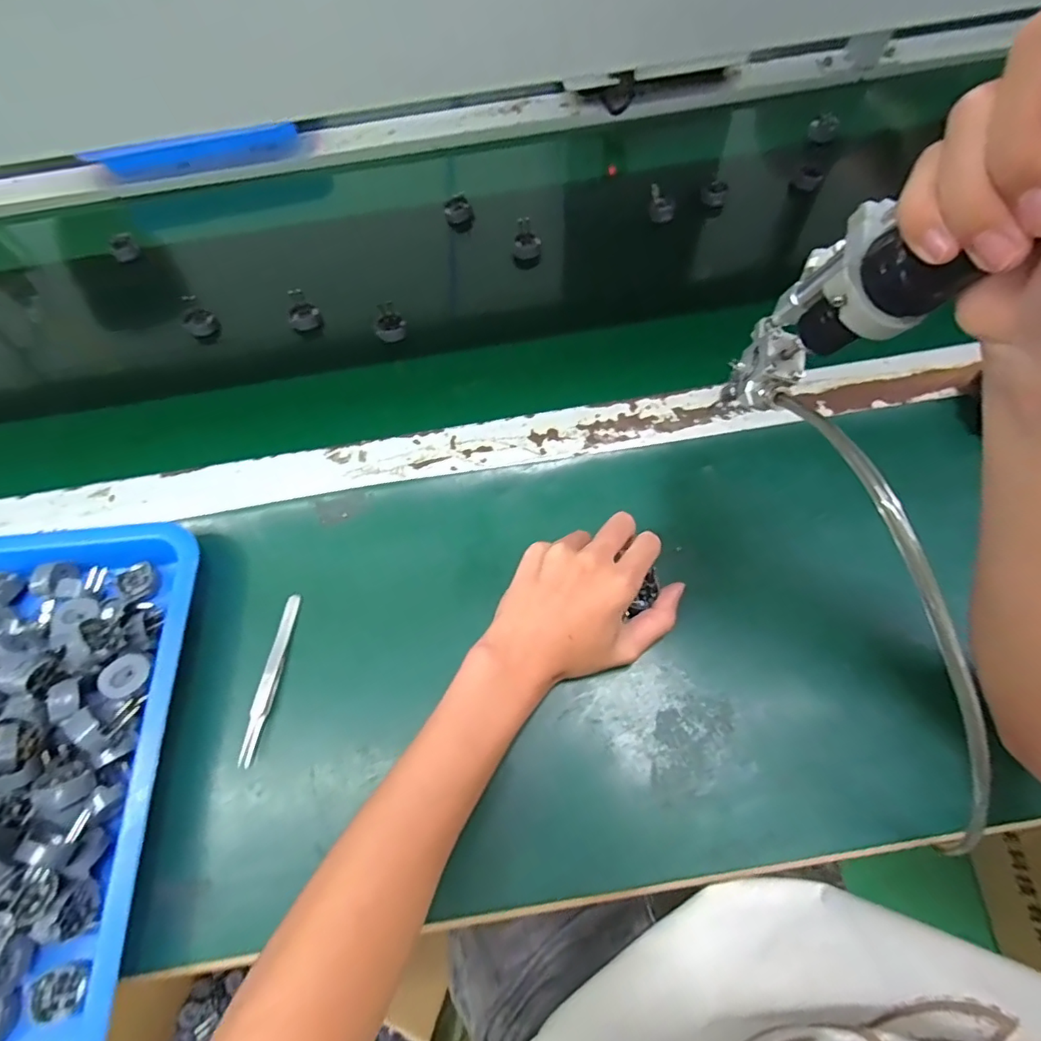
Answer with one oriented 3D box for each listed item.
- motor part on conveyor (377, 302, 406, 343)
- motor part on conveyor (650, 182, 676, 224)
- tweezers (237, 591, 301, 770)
[{"bbox_3d":[-0.125,-0.188,0.513,0.028,0.024,0.027,-22,65,-7],"label":"motor part on conveyor"},{"bbox_3d":[0.147,-0.327,0.558,0.027,0.027,0.021,10,66,8],"label":"motor part on conveyor"},{"bbox_3d":[-0.173,0.107,0.373,0.013,0.005,0.112,5,65,6],"label":"tweezers"}]

